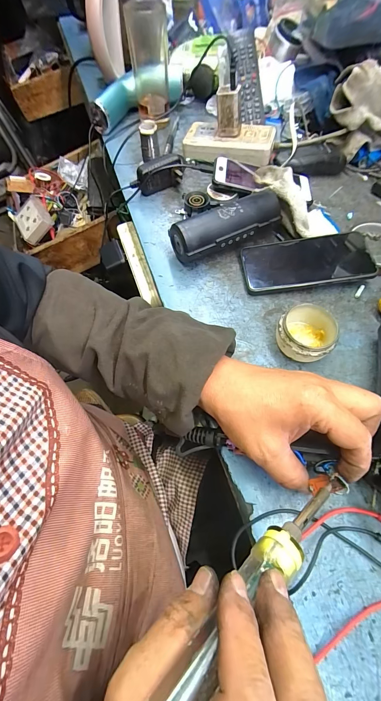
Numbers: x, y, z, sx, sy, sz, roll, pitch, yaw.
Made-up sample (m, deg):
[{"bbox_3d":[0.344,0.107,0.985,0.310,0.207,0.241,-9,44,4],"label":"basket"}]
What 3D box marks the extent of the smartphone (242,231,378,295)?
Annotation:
[{"bbox_3d":[0.150,-0.116,0.374,0.155,0.009,0.081,-4,61,7],"label":"smartphone"}]

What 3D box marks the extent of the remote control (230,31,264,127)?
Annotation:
[{"bbox_3d":[0.102,-0.476,0.499,0.046,0.027,0.137,-13,101,-7],"label":"remote control"}]

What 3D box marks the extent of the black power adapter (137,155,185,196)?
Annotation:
[{"bbox_3d":[-0.048,-0.278,0.455,0.072,0.043,0.028,-15,63,-8],"label":"black power adapter"}]

